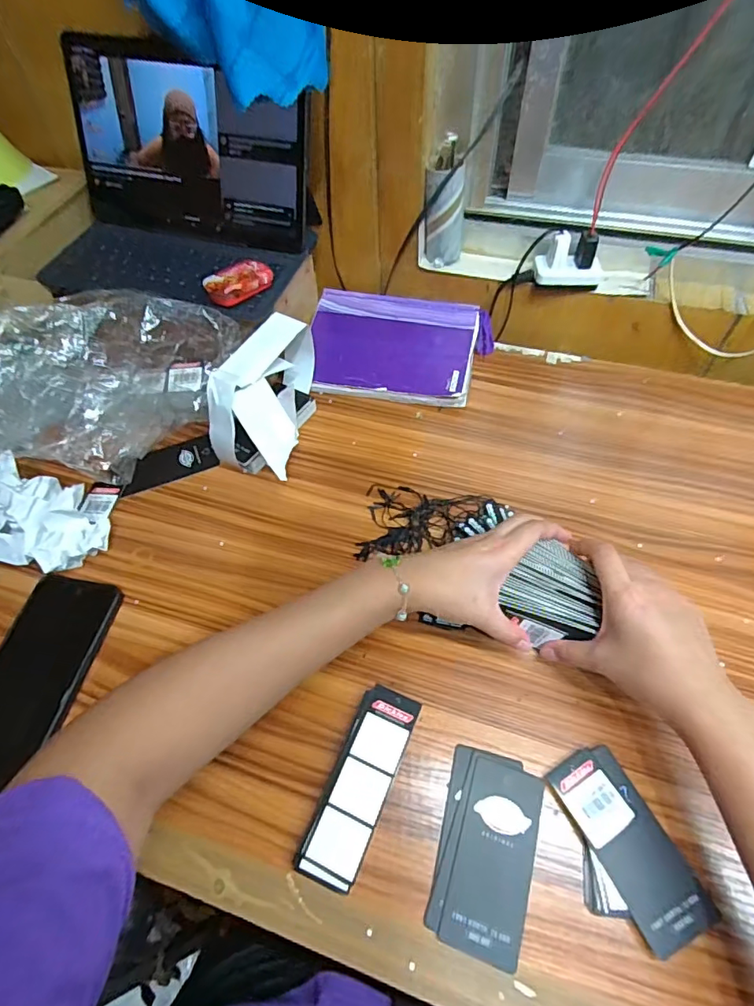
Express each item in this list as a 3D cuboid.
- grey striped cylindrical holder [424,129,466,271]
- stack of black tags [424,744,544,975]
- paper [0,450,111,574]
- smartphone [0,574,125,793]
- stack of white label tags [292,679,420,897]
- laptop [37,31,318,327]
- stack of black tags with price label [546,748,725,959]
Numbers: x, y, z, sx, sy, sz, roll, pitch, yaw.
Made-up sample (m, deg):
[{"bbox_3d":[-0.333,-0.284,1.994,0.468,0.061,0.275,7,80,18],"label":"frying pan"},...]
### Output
[{"bbox_3d":[0.075,-0.332,0.569,0.047,0.111,0.042,-29,59,-17],"label":"grey striped cylindrical holder"},{"bbox_3d":[0.074,0.232,0.342,0.062,0.005,0.114,12,56,11],"label":"stack of black tags"},{"bbox_3d":[-0.316,0.012,0.471,0.102,0.055,0.129,-33,60,-19],"label":"paper"},{"bbox_3d":[-0.277,0.138,0.403,0.079,0.016,0.165,11,57,3],"label":"smartphone"},{"bbox_3d":[-0.011,0.196,0.358,0.043,0.017,0.127,19,58,15],"label":"stack of white label tags"},{"bbox_3d":[-0.221,-0.314,0.509,0.269,0.158,0.195,15,57,13],"label":"laptop"},{"bbox_3d":[0.159,0.228,0.335,0.065,0.010,0.110,-23,57,-13],"label":"stack of black tags with price label"}]

